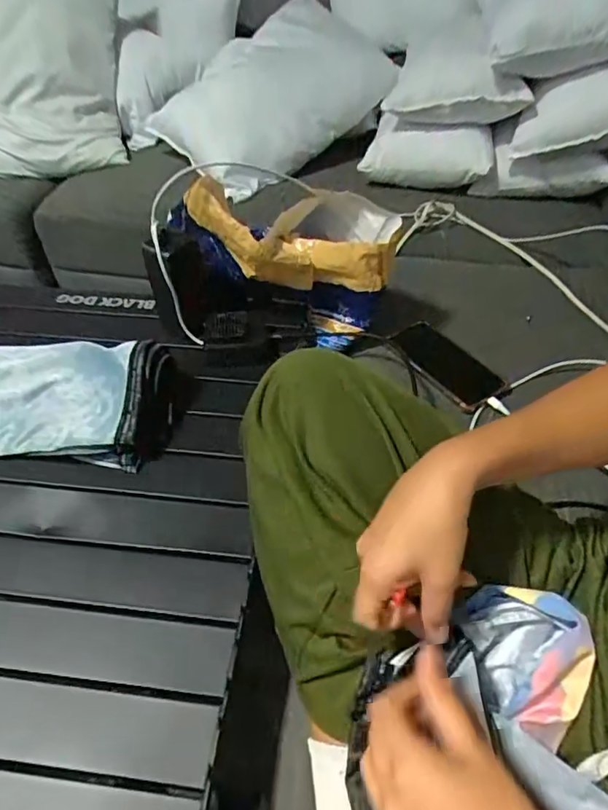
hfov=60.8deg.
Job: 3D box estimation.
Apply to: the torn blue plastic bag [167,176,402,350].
[{"bbox_3d":[-0.035,-0.200,0.713,0.305,0.185,0.127,5,47,5],"label":"torn blue plastic bag"}]

